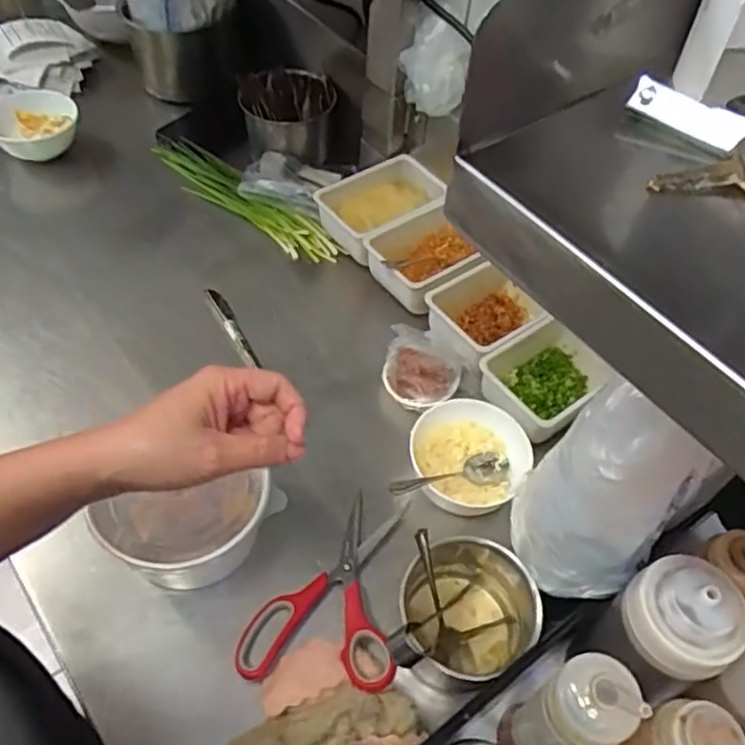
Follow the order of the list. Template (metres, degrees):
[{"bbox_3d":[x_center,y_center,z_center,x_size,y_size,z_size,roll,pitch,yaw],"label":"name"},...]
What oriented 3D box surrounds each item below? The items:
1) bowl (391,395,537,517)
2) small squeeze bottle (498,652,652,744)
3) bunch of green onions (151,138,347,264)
[{"bbox_3d":[0.081,0.078,0.607,0.121,0.046,0.105,5,51,-1],"label":"bowl"},{"bbox_3d":[0.121,0.219,0.425,0.047,0.162,0.051,3,51,-3],"label":"small squeeze bottle"},{"bbox_3d":[-0.165,-0.217,0.836,0.307,0.035,0.051,33,56,20],"label":"bunch of green onions"}]

